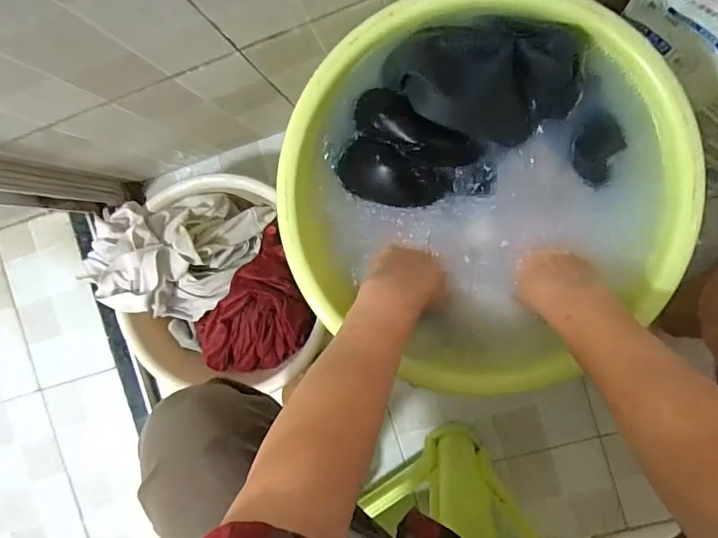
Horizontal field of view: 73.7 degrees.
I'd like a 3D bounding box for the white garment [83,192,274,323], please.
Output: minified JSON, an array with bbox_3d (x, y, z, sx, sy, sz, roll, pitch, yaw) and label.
[{"bbox_3d":[-0.269,-0.019,0.684,0.227,0.122,0.194,14,95,8],"label":"white garment"}]

